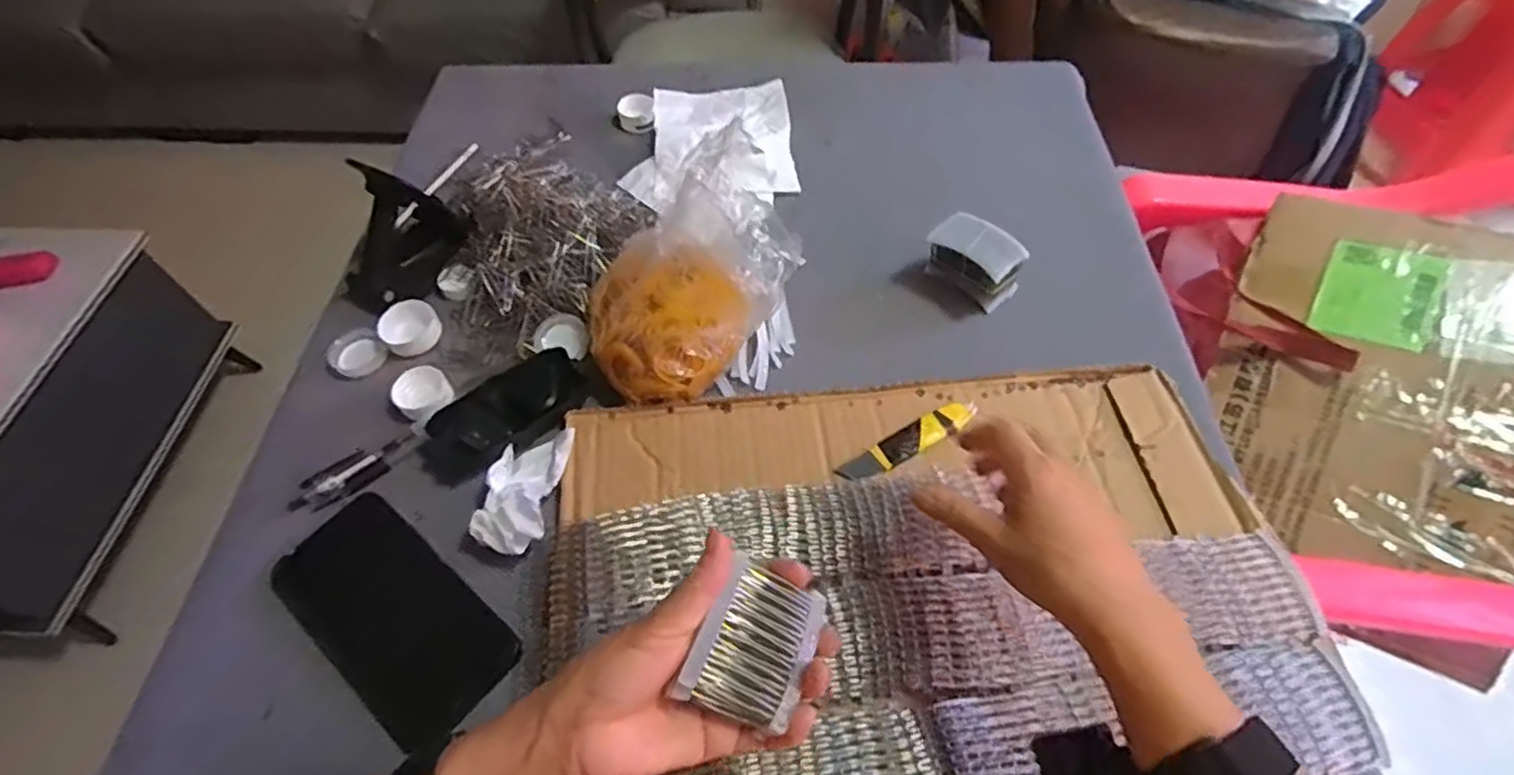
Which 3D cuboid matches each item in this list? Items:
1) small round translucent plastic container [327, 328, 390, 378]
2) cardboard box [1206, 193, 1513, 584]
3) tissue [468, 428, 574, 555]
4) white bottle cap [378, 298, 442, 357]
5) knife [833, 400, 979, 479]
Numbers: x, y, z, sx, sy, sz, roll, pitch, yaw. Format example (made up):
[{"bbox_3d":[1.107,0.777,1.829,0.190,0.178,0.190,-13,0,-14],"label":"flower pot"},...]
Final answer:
[{"bbox_3d":[-0.317,-0.027,0.549,0.039,0.013,0.038,-1,57,1],"label":"small round translucent plastic container"},{"bbox_3d":[0.631,-0.009,0.697,0.285,0.025,0.365,24,84,28],"label":"cardboard box"},{"bbox_3d":[-0.156,0.061,0.452,0.051,0.036,0.092,3,57,4],"label":"tissue"},{"bbox_3d":[-0.275,-0.047,0.552,0.046,0.023,0.042,-1,57,1],"label":"white bottle cap"},{"bbox_3d":[0.107,0.038,0.484,0.107,0.007,0.022,-27,60,-15],"label":"knife"}]

